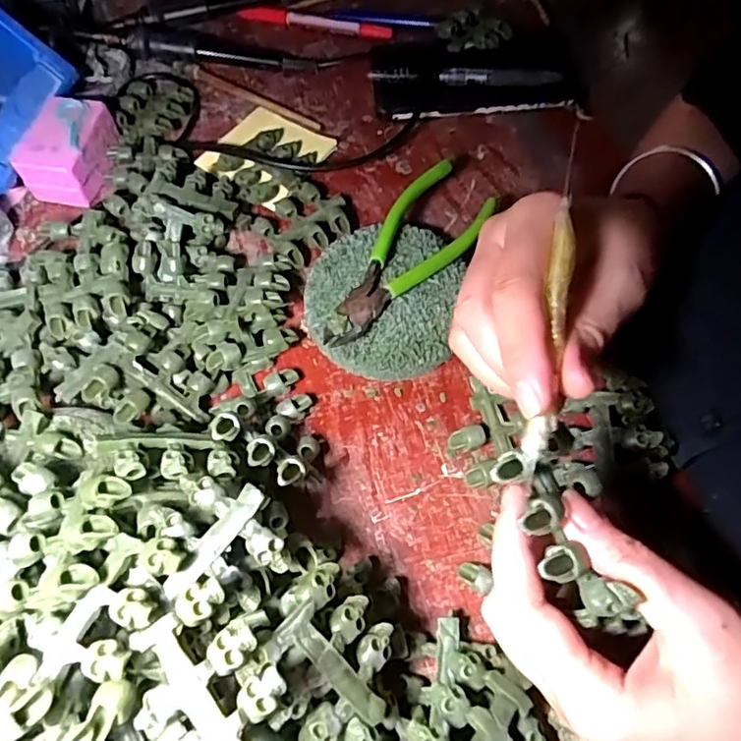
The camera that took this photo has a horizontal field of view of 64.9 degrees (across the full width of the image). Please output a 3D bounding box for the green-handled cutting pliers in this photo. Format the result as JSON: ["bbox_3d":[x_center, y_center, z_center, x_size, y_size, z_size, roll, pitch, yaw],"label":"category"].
[{"bbox_3d":[0.024,-0.071,0.364,0.052,0.025,0.159,31,69,15],"label":"green-handled cutting pliers"}]

